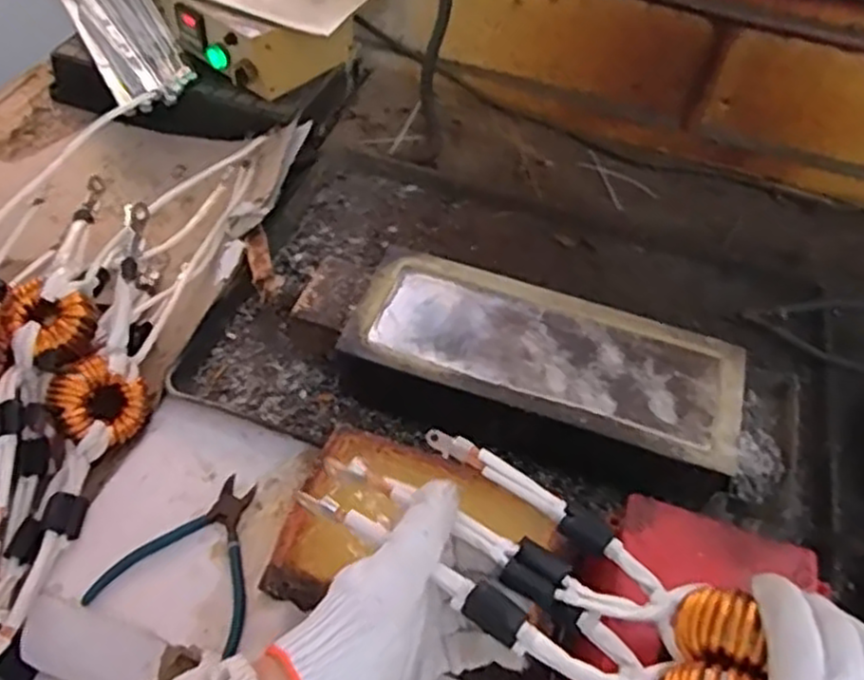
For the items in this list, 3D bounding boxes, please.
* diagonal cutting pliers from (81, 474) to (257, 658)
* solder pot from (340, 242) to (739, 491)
[{"bbox_3d":[-0.183,0.166,0.586,0.125,0.019,0.132,17,51,8],"label":"diagonal cutting pliers"},{"bbox_3d":[0.095,0.031,0.678,0.345,0.086,0.151,18,52,9],"label":"solder pot"}]

